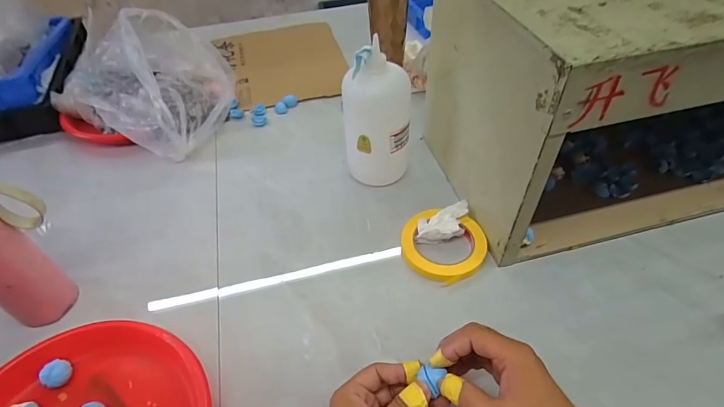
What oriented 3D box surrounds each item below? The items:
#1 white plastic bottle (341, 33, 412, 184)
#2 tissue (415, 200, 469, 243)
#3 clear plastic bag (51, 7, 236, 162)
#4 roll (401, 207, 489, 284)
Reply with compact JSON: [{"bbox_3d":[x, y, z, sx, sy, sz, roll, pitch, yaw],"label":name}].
[{"bbox_3d":[0.023,-0.119,0.589,0.093,0.204,0.097,2,48,4],"label":"white plastic bottle"},{"bbox_3d":[0.114,0.031,0.565,0.086,0.026,0.043,-23,51,-17],"label":"tissue"},{"bbox_3d":[-0.376,-0.215,0.700,0.279,0.202,0.168,21,53,20],"label":"clear plastic bag"},{"bbox_3d":[0.107,0.054,0.547,0.108,0.020,0.104,-2,48,2],"label":"roll"}]

